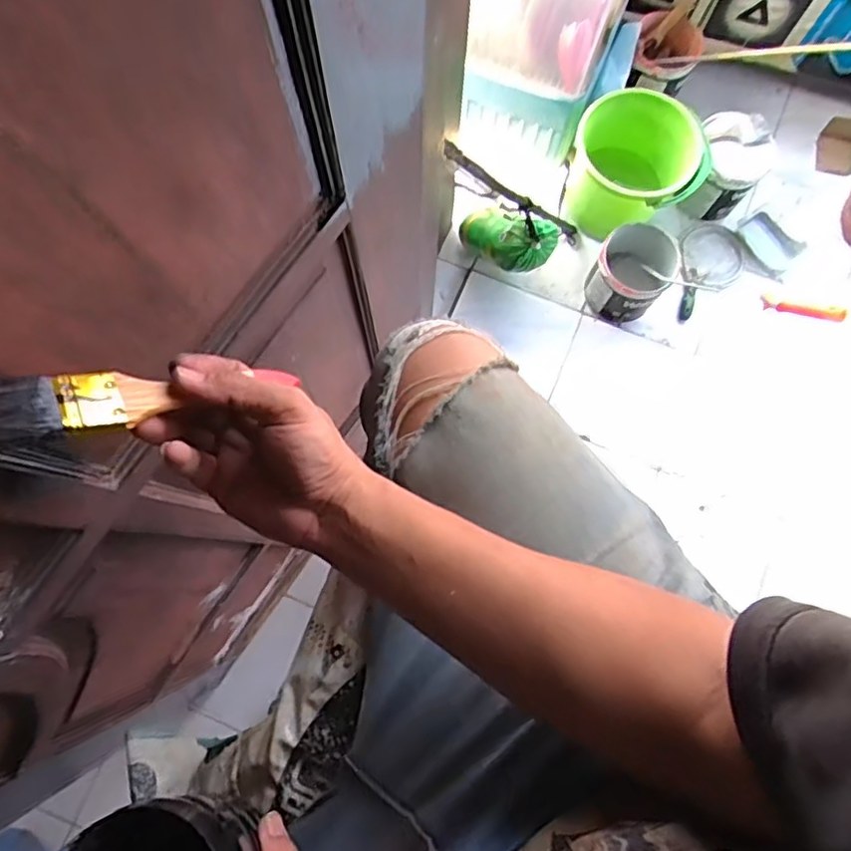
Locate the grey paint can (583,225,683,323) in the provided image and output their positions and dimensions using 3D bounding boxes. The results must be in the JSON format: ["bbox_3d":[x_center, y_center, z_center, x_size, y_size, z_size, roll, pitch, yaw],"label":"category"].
[{"bbox_3d":[0.489,-0.365,1.550,0.188,0.149,0.178,-44,82,-9],"label":"grey paint can"}]

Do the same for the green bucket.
[{"bbox_3d":[0.489,-0.650,1.644,0.284,0.249,0.330,-38,81,-8],"label":"green bucket"}]

